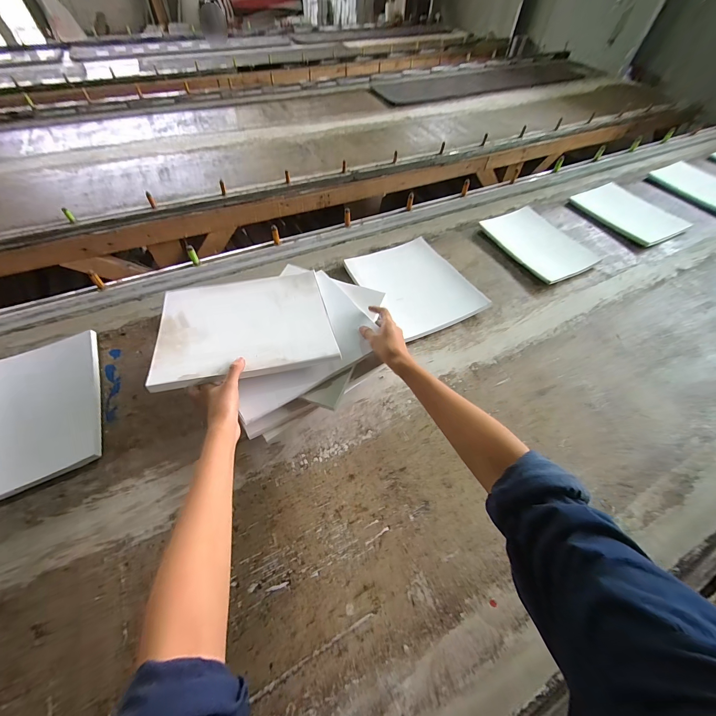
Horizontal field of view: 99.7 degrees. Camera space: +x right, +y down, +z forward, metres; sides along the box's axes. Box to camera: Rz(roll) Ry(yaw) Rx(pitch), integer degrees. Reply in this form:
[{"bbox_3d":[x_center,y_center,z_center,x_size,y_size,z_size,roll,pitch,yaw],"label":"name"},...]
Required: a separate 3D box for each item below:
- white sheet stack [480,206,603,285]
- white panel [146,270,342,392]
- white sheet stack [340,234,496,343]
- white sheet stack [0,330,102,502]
[{"bbox_3d":[0.473,-0.314,0.803,0.211,0.029,0.284,-25,60,-18],"label":"white sheet stack"},{"bbox_3d":[-0.186,-0.061,0.509,0.268,0.013,0.229,-11,52,-13],"label":"white panel"},{"bbox_3d":[0.131,-0.169,0.693,0.212,0.032,0.269,-26,60,-18],"label":"white sheet stack"},{"bbox_3d":[-0.539,0.091,0.489,0.210,0.032,0.266,-21,59,-16],"label":"white sheet stack"}]

